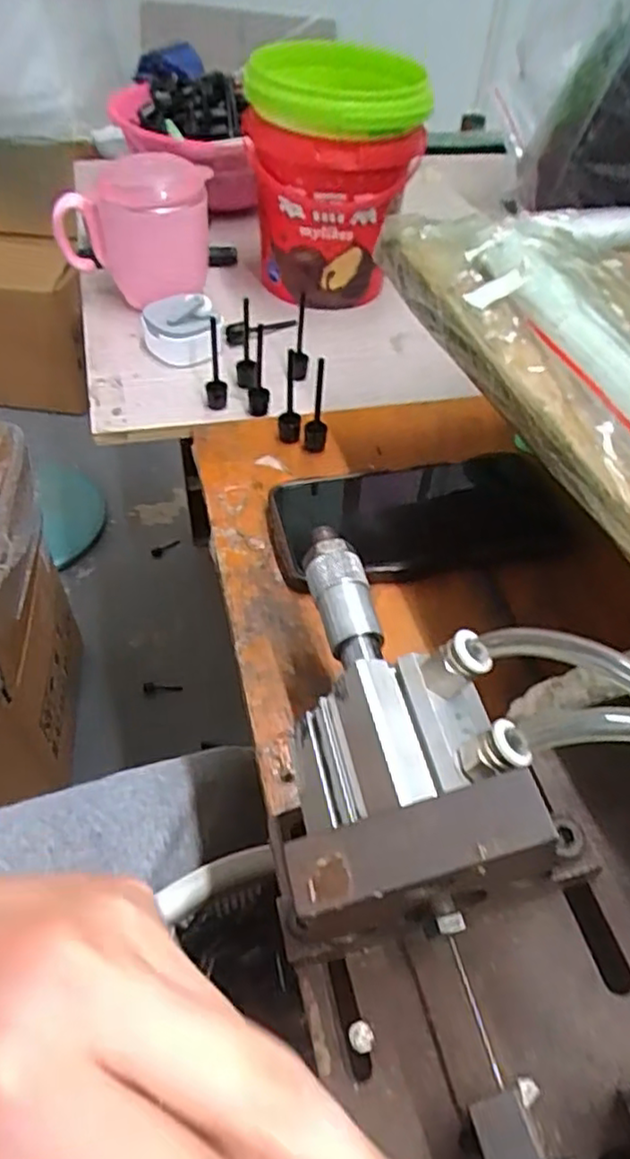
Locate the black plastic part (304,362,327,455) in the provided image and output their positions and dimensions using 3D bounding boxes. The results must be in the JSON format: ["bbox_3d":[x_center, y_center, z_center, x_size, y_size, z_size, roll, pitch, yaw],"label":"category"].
[{"bbox_3d":[0.002,-0.106,0.414,0.014,0.070,0.009,2,50,-3],"label":"black plastic part"}]

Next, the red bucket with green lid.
[{"bbox_3d":[0.011,-0.313,0.526,0.124,0.164,0.118,2,50,-3],"label":"red bucket with green lid"}]

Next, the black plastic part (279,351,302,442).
[{"bbox_3d":[-0.015,-0.114,0.420,0.014,0.062,0.018,2,50,-3],"label":"black plastic part"}]

